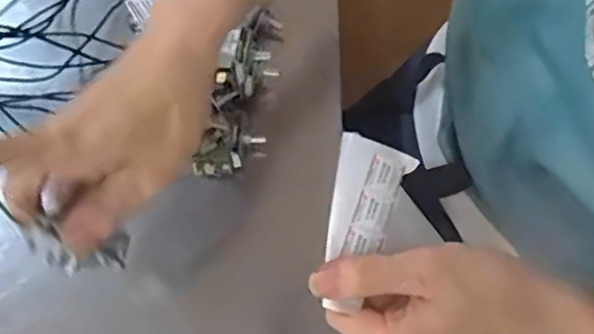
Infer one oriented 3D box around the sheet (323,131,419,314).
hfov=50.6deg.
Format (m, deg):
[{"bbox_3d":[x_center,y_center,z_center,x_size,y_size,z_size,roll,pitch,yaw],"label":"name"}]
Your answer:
[{"bbox_3d":[0.031,0.029,0.364,0.043,0.013,0.096,23,76,6],"label":"sheet"}]

